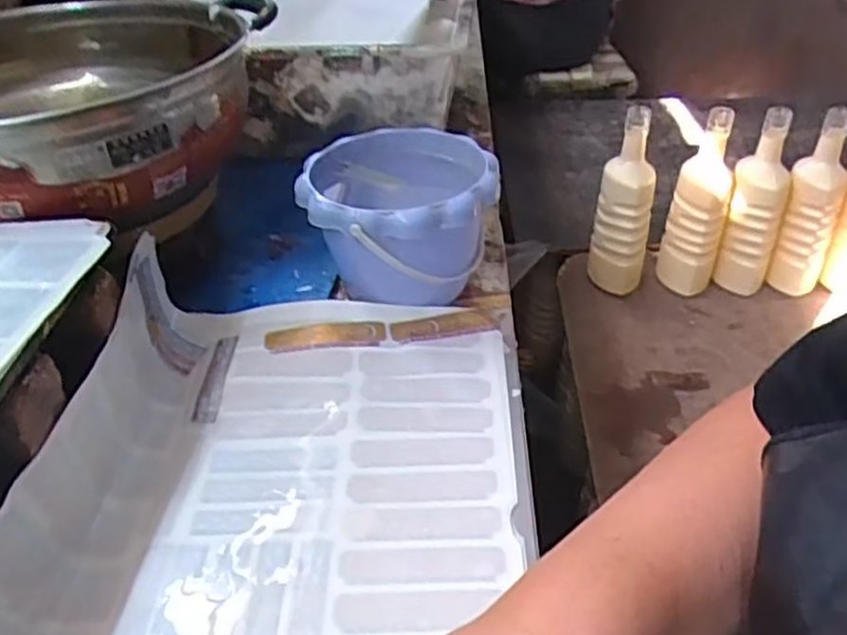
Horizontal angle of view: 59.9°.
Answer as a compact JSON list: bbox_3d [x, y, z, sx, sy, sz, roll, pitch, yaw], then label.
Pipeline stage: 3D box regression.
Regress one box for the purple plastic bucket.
[{"bbox_3d":[-0.020,-0.073,0.594,0.142,0.108,0.144,-3,39,2],"label":"purple plastic bucket"}]

